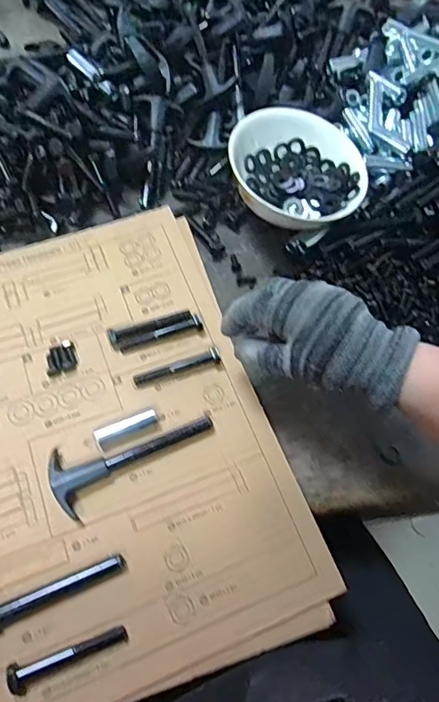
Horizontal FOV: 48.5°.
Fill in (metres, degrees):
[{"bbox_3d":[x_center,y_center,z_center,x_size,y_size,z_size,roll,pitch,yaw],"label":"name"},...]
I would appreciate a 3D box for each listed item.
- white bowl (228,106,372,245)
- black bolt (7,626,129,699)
[{"bbox_3d":[0.077,-0.174,0.490,0.135,0.059,0.129,28,67,10],"label":"white bowl"},{"bbox_3d":[-0.099,0.202,0.321,0.074,0.015,0.017,-19,67,-11],"label":"black bolt"}]

